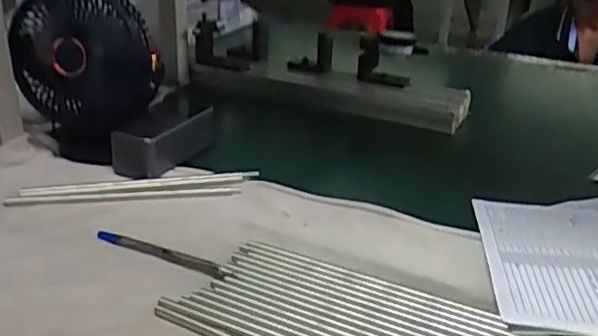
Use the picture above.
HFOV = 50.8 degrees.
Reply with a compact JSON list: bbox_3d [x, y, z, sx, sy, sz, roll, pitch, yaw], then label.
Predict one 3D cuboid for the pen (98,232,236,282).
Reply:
[{"bbox_3d":[-0.114,0.073,0.535,0.138,0.011,0.012,14,27,24],"label":"pen"}]

